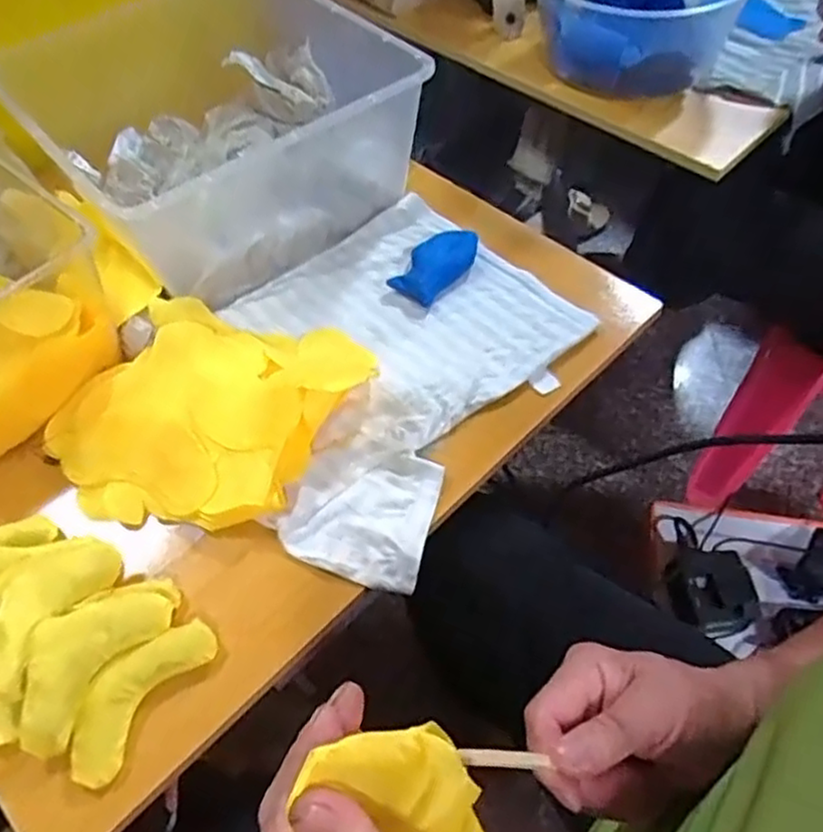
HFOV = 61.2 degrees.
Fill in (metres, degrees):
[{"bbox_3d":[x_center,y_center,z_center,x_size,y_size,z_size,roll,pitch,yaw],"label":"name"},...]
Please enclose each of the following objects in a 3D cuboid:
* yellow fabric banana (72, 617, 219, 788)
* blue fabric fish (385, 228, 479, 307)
[{"bbox_3d":[-0.168,0.167,0.423,0.040,0.020,0.104,29,61,20],"label":"yellow fabric banana"},{"bbox_3d":[0.025,-0.139,0.629,0.042,0.022,0.090,34,62,22],"label":"blue fabric fish"}]

